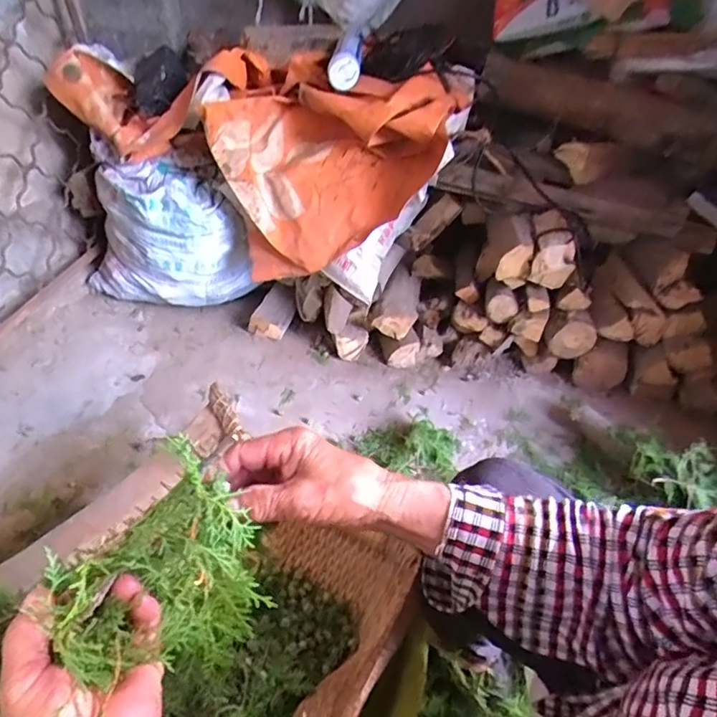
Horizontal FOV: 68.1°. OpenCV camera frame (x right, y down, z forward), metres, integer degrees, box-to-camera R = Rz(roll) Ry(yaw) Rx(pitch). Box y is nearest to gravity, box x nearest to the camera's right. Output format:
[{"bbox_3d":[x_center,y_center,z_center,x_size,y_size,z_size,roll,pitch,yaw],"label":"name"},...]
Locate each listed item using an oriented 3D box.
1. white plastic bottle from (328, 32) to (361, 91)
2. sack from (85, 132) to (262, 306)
[{"bbox_3d":[-0.022,-0.631,1.117,0.066,0.059,0.162,7,53,3],"label":"white plastic bottle"},{"bbox_3d":[-0.474,-0.297,1.310,0.412,0.334,0.171,18,38,19],"label":"sack"}]

